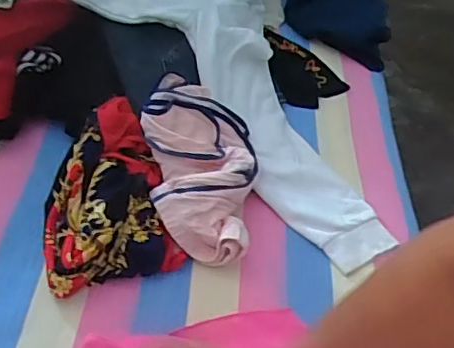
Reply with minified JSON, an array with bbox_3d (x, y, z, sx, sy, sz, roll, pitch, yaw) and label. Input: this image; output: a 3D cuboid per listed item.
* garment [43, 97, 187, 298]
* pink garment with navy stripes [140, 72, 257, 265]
[{"bbox_3d":[-0.152,0.014,0.671,0.147,0.055,0.244,-9,49,-18],"label":"garment"},{"bbox_3d":[-0.036,-0.016,0.695,0.146,0.072,0.244,6,46,-5],"label":"pink garment with navy stripes"}]

